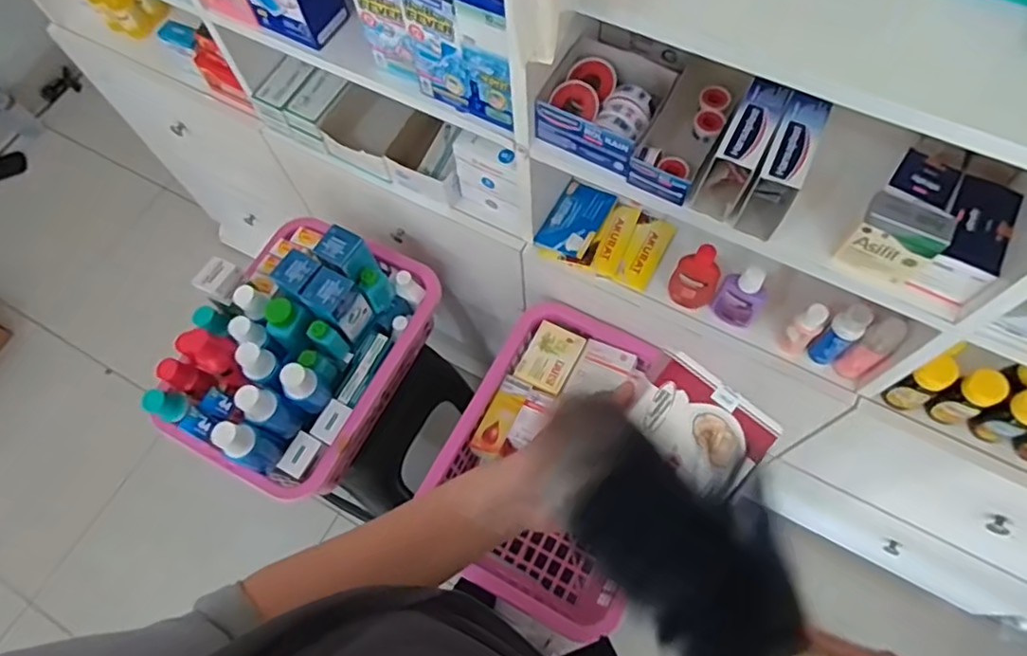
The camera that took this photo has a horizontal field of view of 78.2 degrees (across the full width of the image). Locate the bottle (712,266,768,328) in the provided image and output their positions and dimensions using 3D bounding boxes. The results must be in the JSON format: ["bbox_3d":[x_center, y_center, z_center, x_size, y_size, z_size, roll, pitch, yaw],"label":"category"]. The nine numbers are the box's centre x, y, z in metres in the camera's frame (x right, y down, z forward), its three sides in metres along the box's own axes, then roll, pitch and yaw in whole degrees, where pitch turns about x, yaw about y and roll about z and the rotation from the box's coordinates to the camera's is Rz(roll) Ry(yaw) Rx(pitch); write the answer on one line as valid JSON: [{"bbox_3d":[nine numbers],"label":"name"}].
[{"bbox_3d":[0.291,-0.042,0.801,0.058,0.104,0.035,31,71,15],"label":"bottle"}]

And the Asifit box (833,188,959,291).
[{"bbox_3d":[0.360,-0.083,0.602,0.070,0.083,0.034,26,70,13],"label":"Asifit box"}]

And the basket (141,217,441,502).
[{"bbox_3d":[-0.331,0.032,0.976,0.295,0.218,0.394,25,70,13],"label":"basket"}]

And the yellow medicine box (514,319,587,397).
[{"bbox_3d":[0.057,0.045,0.971,0.074,0.028,0.100,27,70,14],"label":"yellow medicine box"}]

